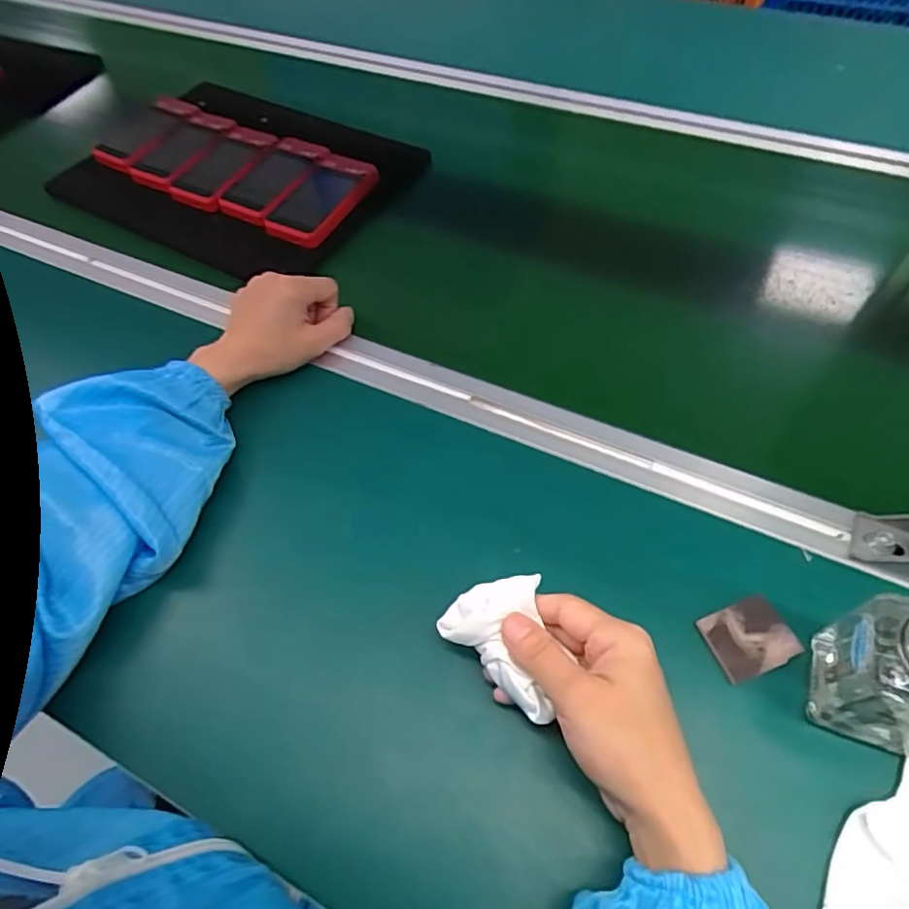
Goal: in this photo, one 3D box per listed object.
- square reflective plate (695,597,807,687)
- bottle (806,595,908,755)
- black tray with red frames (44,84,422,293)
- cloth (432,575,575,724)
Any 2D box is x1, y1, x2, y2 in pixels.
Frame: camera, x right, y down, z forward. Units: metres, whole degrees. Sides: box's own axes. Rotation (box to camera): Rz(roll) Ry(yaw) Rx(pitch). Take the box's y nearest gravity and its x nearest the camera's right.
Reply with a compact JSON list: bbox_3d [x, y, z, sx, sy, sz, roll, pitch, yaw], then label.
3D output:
[{"bbox_3d":[0.175,0.107,0.347,0.048,0.004,0.038,-19,59,-8],"label":"square reflective plate"},{"bbox_3d":[0.223,0.103,0.280,0.059,0.110,0.054,20,61,15],"label":"bottle"},{"bbox_3d":[-0.235,-0.307,0.633,0.333,0.047,0.257,25,63,18],"label":"black tray with red frames"},{"bbox_3d":[0.028,0.109,0.317,0.059,0.021,0.069,-16,56,-6],"label":"cloth"}]

